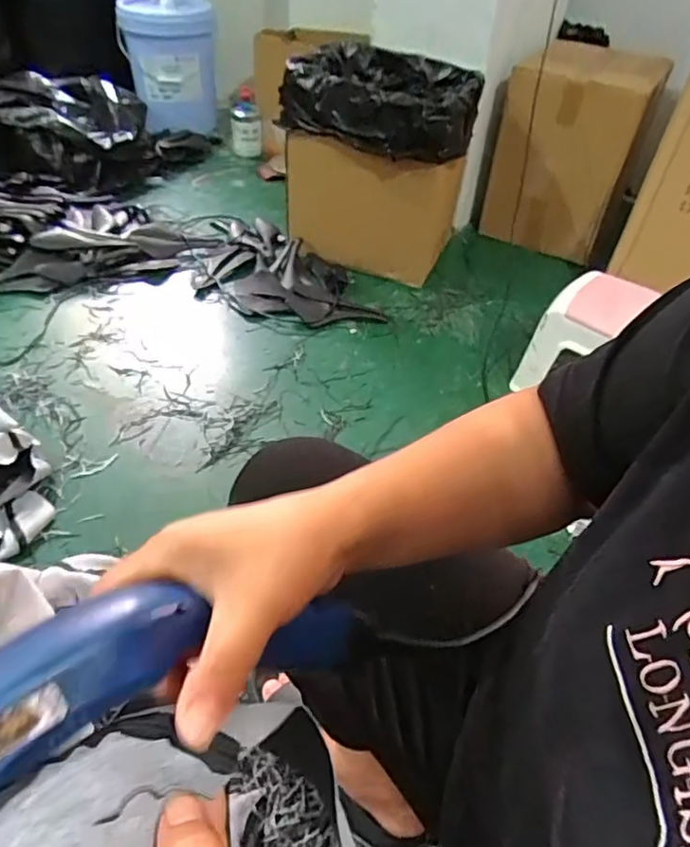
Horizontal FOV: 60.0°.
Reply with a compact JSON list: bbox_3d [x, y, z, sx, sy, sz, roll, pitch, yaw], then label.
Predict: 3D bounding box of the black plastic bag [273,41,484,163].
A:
[{"bbox_3d":[0.112,-0.782,1.418,0.412,0.127,0.454,18,46,14],"label":"black plastic bag"}]

